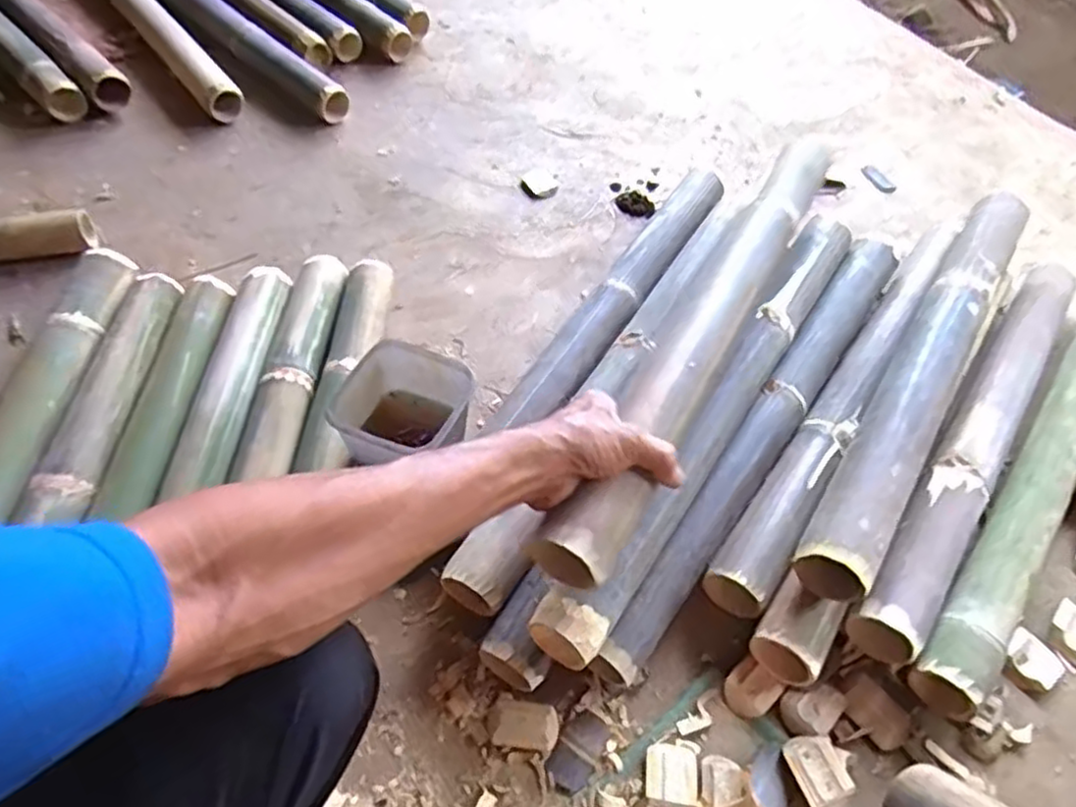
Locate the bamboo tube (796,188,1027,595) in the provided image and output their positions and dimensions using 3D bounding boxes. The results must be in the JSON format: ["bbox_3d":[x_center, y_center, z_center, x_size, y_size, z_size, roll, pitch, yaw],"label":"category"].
[{"bbox_3d":[0.427,-0.039,0.769,0.081,0.069,0.618,31,58,17],"label":"bamboo tube"}]

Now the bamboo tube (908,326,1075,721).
[{"bbox_3d":[0.557,0.073,0.771,0.072,0.066,0.633,35,59,20],"label":"bamboo tube"}]

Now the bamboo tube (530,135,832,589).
[{"bbox_3d":[0.169,-0.091,0.663,0.061,0.046,0.617,27,54,14],"label":"bamboo tube"}]

